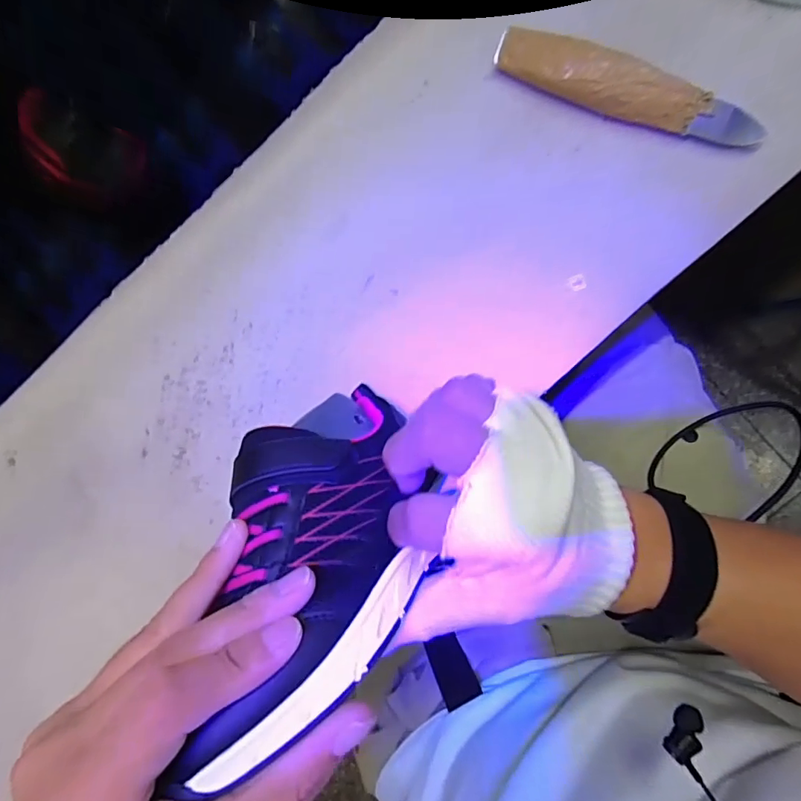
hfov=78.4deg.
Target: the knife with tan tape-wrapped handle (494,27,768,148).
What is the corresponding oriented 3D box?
[{"bbox_3d":[0.139,-0.191,0.303,0.163,0.025,0.029,23,93,7],"label":"knife with tan tape-wrapped handle"}]

